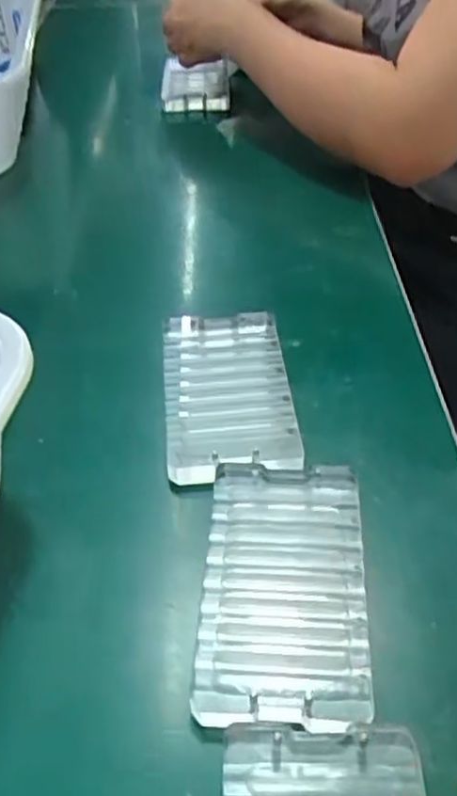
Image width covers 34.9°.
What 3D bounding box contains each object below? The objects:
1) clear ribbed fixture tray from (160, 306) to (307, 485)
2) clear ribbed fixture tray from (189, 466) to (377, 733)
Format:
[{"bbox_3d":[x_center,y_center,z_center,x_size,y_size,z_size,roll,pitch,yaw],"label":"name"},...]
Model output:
[{"bbox_3d":[-0.001,-0.005,0.398,0.066,0.011,0.122,-5,42,-2],"label":"clear ribbed fixture tray"},{"bbox_3d":[0.024,0.077,0.310,0.066,0.012,0.123,1,42,5],"label":"clear ribbed fixture tray"}]

